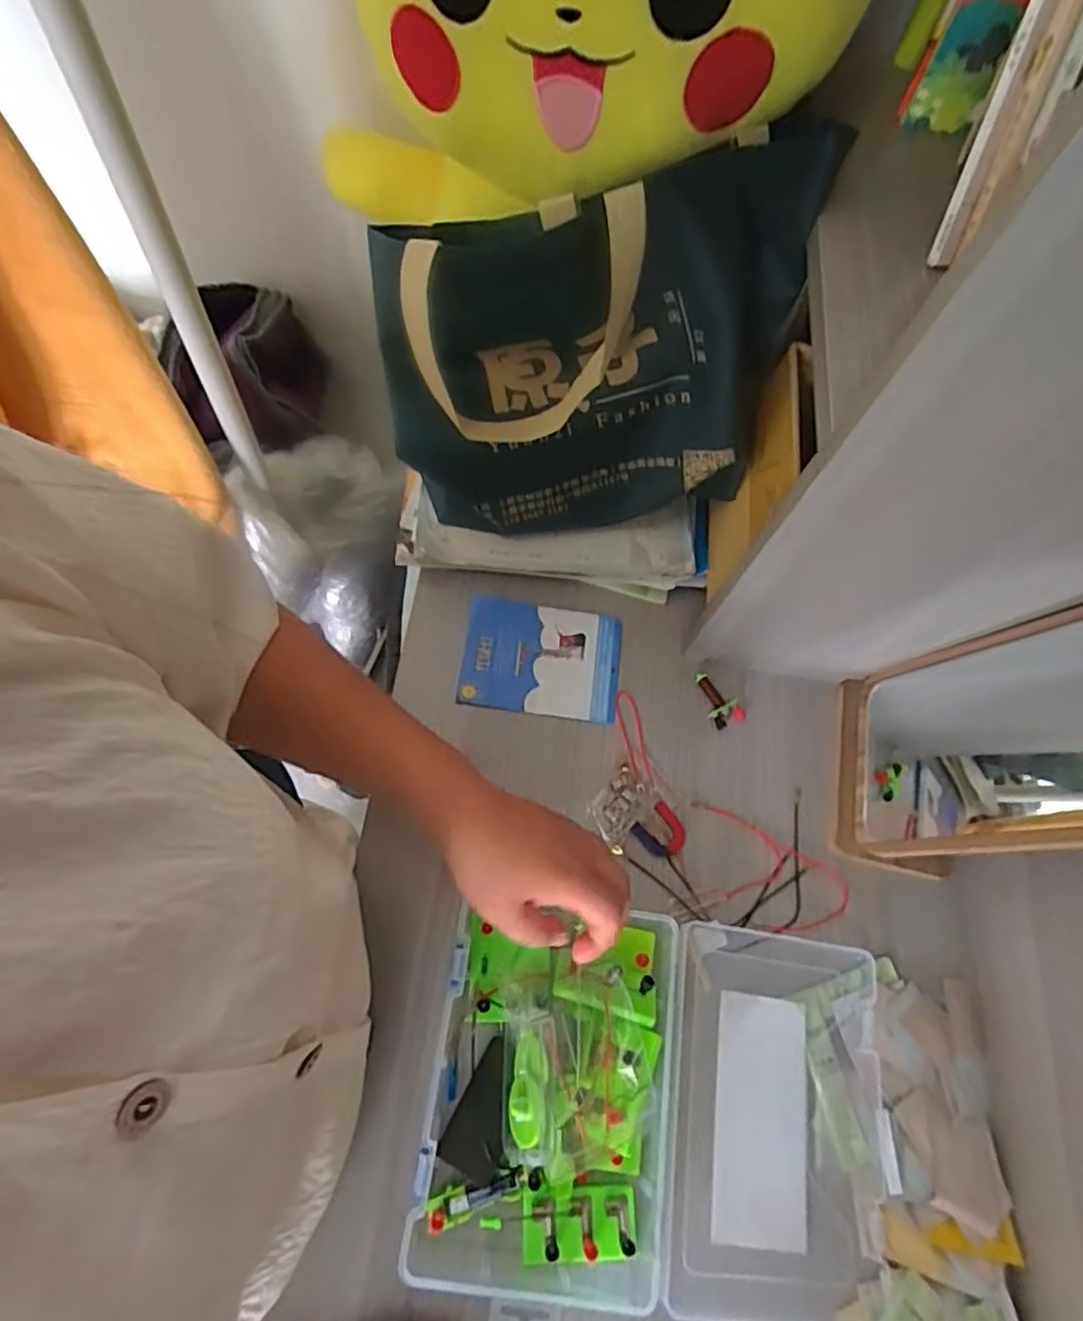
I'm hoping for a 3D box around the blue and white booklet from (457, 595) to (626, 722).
[{"bbox_3d":[0.000,-0.002,0.612,0.138,0.009,0.104,7,67,0],"label":"blue and white booklet"}]

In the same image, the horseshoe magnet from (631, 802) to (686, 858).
[{"bbox_3d":[0.100,0.142,0.563,0.039,0.009,0.039,-39,74,-17],"label":"horseshoe magnet"}]

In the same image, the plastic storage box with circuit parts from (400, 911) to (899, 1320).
[{"bbox_3d":[0.086,0.302,0.468,0.317,0.055,0.224,4,67,-1],"label":"plastic storage box with circuit parts"}]

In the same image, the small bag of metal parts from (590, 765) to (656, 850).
[{"bbox_3d":[0.066,0.120,0.563,0.040,0.016,0.062,39,70,13],"label":"small bag of metal parts"}]

